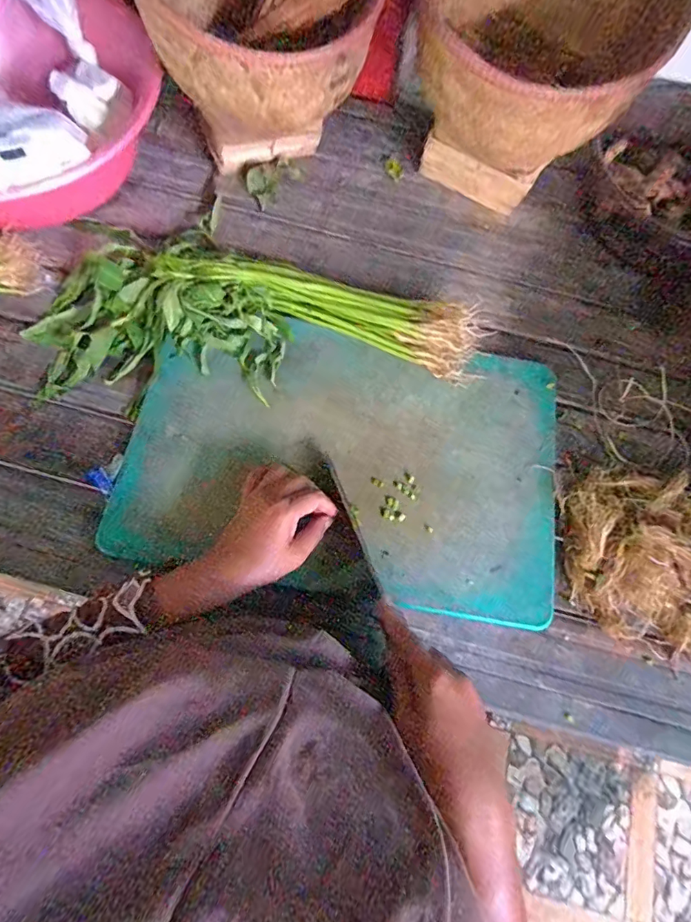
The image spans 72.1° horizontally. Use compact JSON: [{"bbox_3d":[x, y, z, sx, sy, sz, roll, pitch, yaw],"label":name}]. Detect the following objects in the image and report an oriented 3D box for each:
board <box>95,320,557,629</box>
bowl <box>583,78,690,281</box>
[{"bbox_3d":[0.003,-0.005,0.499,0.442,0.014,0.286,9,70,-2],"label":"board"},{"bbox_3d":[0.449,-0.360,0.616,0.255,0.075,0.215,40,73,10],"label":"bowl"}]

